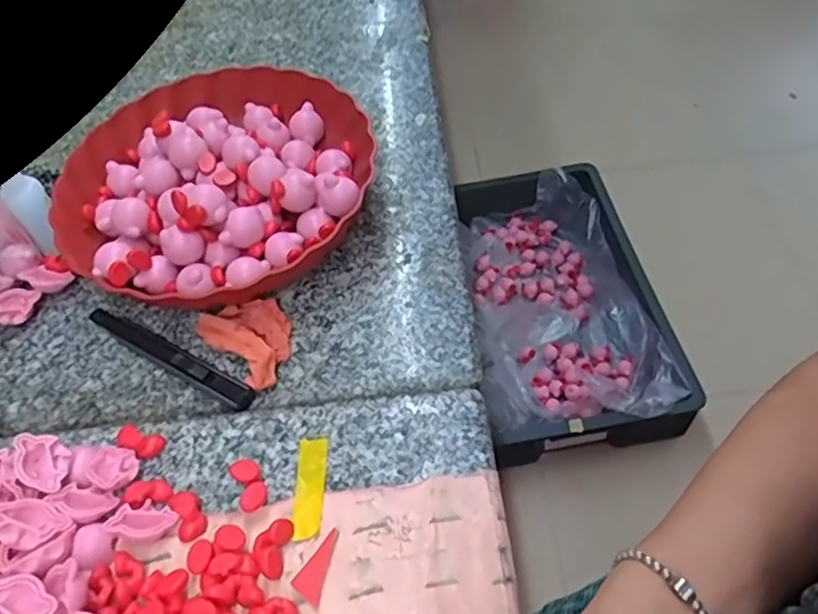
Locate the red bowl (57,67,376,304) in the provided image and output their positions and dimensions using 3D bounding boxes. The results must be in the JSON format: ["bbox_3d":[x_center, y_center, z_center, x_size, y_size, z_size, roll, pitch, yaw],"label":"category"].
[{"bbox_3d":[-0.150,-0.101,0.503,0.238,0.061,0.227,-3,55,4],"label":"red bowl"}]

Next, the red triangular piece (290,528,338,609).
[{"bbox_3d":[-0.051,0.139,0.345,0.015,0.004,0.039,6,56,11],"label":"red triangular piece"}]

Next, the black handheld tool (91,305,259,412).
[{"bbox_3d":[-0.170,0.031,0.443,0.154,0.010,0.018,24,61,22],"label":"black handheld tool"}]

